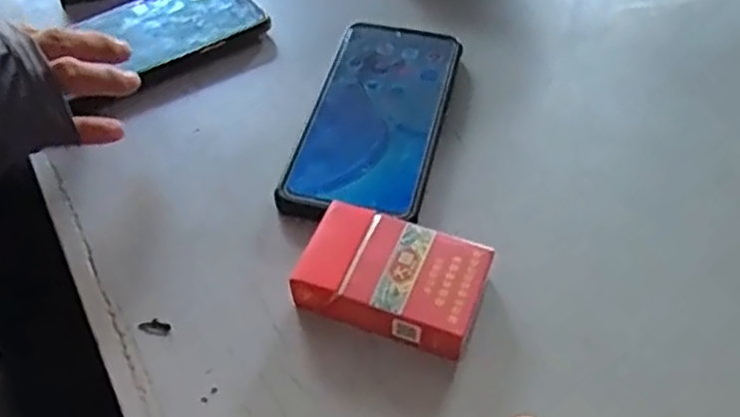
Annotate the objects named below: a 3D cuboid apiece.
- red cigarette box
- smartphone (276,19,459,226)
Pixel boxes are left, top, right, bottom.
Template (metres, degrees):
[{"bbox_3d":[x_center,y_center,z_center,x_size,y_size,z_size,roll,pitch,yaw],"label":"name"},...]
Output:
[{"bbox_3d":[0.012,0.035,0.375,0.087,0.027,0.056,15,50,12],"label":"red cigarette box"},{"bbox_3d":[0.005,-0.055,0.458,0.078,0.017,0.169,11,49,8],"label":"smartphone"}]

